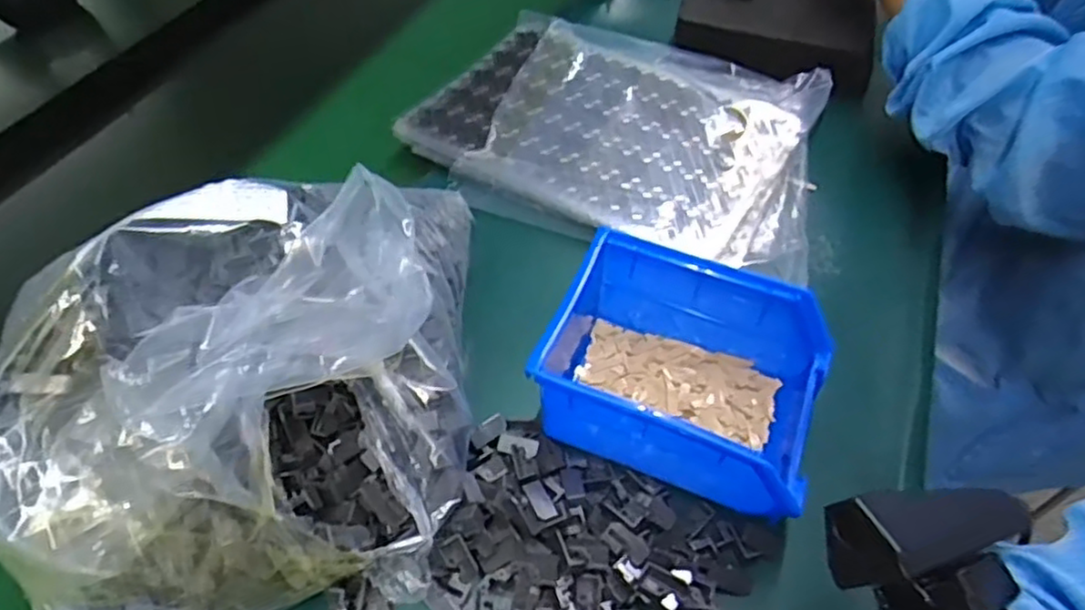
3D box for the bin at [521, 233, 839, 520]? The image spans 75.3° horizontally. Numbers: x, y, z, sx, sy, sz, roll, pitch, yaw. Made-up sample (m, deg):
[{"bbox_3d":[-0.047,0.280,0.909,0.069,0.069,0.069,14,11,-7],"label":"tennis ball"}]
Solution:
[{"bbox_3d":[0.073,0.033,0.368,0.139,0.063,0.109,20,53,16],"label":"bin"}]

